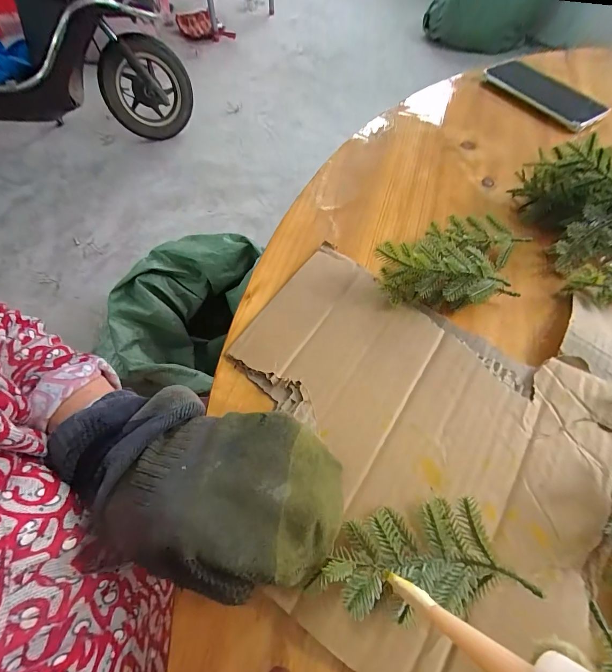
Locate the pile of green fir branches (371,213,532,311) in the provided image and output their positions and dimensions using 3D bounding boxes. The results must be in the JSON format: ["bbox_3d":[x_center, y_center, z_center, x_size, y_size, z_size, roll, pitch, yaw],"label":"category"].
[{"bbox_3d":[0.135,-0.072,0.281,0.146,0.047,0.087,-13,63,-4],"label":"pile of green fir branches"}]

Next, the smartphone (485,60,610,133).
[{"bbox_3d":[0.340,-0.346,0.457,0.067,0.015,0.163,-28,66,-15],"label":"smartphone"}]

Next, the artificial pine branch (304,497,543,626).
[{"bbox_3d":[0.058,0.122,0.176,0.100,0.018,0.049,-8,62,-2],"label":"artificial pine branch"}]

